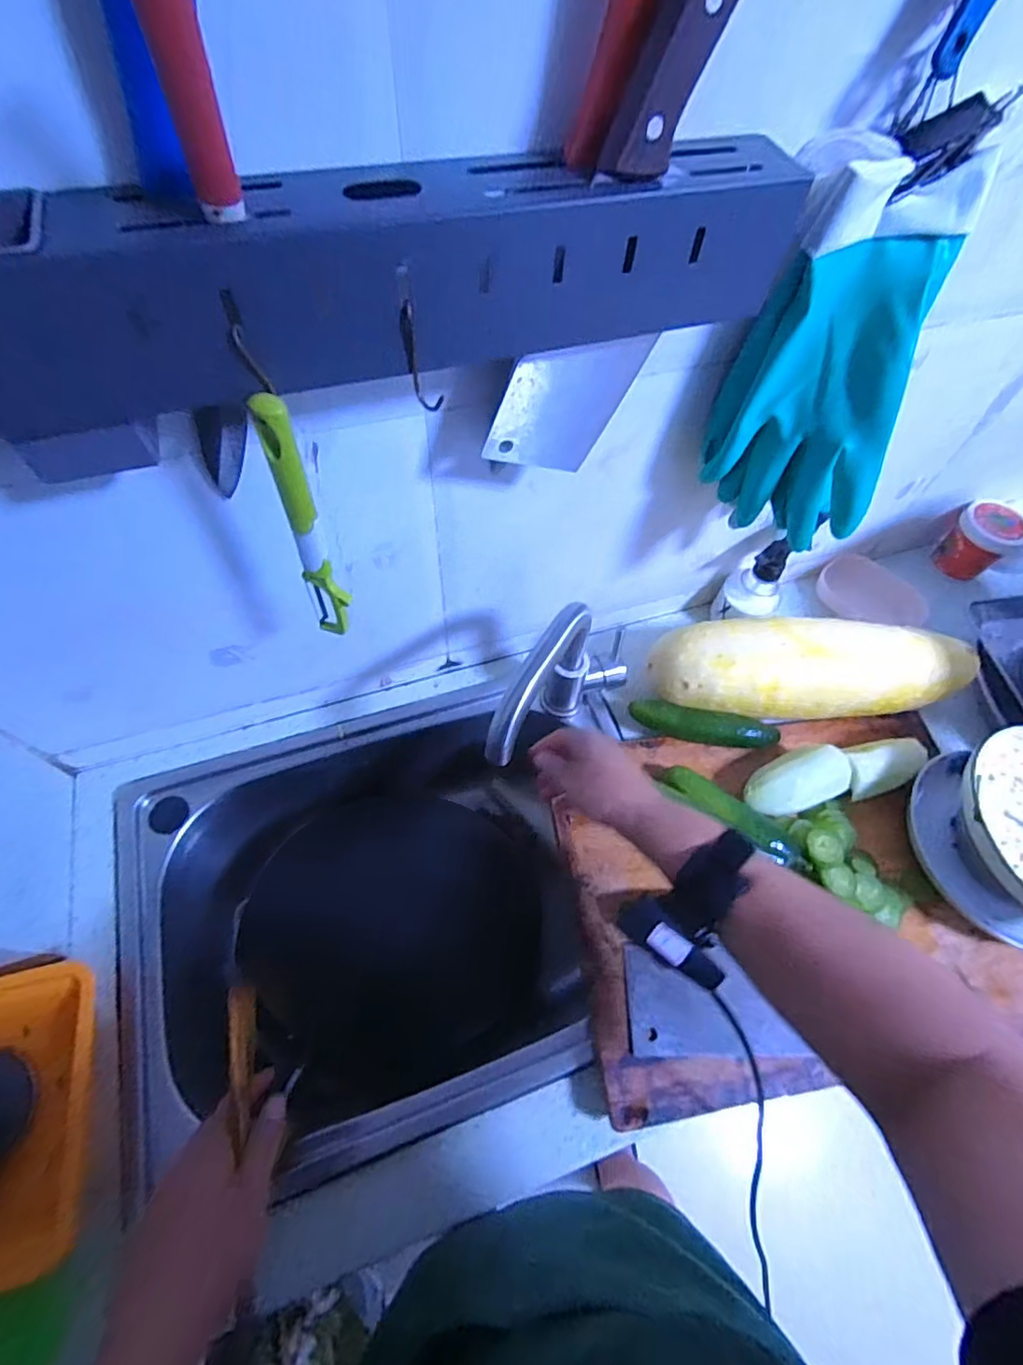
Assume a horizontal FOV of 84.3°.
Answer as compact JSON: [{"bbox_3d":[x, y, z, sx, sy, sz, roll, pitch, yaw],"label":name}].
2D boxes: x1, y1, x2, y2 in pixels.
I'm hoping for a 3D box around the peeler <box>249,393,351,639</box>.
[{"bbox_3d":[-0.124,-0.087,0.345,0.023,0.183,0.020,-26,65,-16],"label":"peeler"}]

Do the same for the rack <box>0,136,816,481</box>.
[{"bbox_3d":[-0.136,-0.164,0.256,0.573,0.079,0.051,-18,63,-12],"label":"rack"}]

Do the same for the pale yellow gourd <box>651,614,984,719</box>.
[{"bbox_3d":[0.328,-0.011,0.603,0.347,0.082,0.088,3,61,-1],"label":"pale yellow gourd"}]

